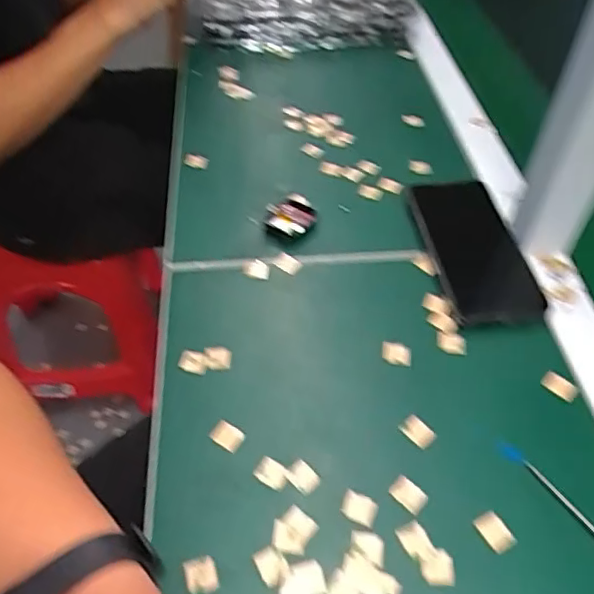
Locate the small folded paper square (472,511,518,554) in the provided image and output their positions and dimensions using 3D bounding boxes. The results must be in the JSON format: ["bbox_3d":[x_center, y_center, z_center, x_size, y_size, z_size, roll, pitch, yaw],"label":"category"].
[{"bbox_3d":[0.117,0.138,0.346,0.016,0.004,0.022,-25,54,-23],"label":"small folded paper square"}]

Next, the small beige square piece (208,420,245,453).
[{"bbox_3d":[-0.046,0.091,0.384,0.022,0.004,0.015,27,52,21],"label":"small beige square piece"}]

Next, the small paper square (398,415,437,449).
[{"bbox_3d":[0.080,0.089,0.389,0.022,0.004,0.015,36,56,27],"label":"small paper square"}]

